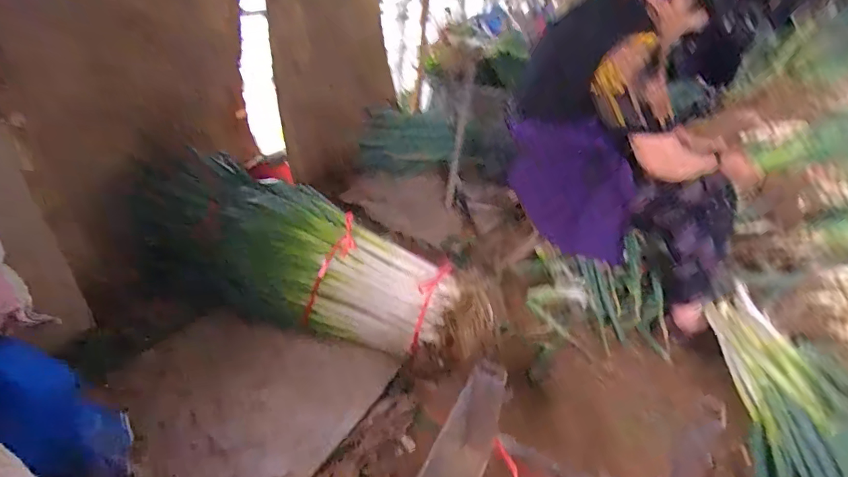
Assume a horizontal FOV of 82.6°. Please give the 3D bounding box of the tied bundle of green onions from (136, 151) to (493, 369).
[{"bbox_3d":[-0.295,0.044,1.255,0.966,0.281,0.314,13,31,9],"label":"tied bundle of green onions"}]

